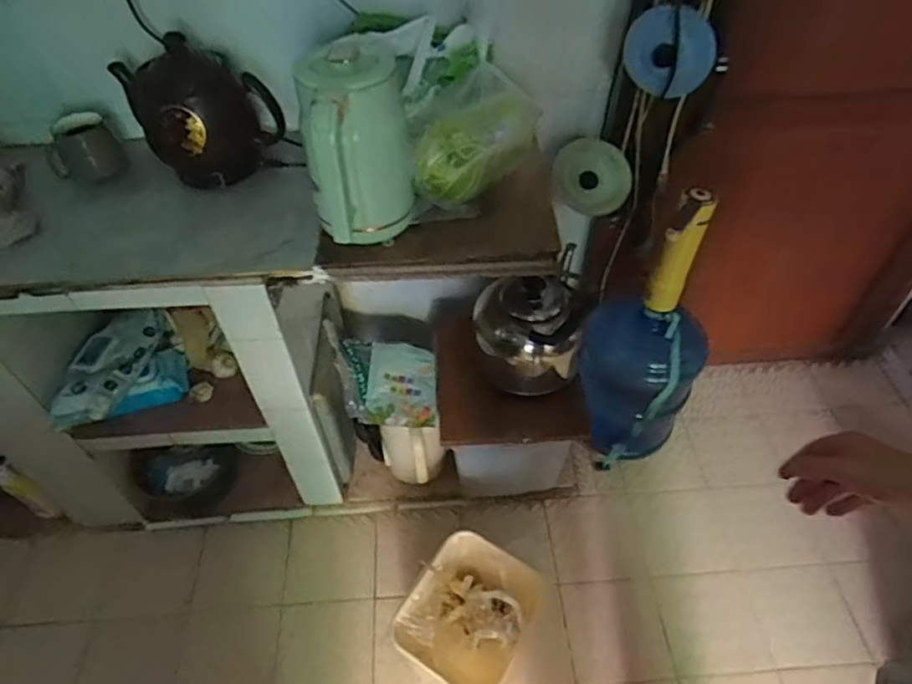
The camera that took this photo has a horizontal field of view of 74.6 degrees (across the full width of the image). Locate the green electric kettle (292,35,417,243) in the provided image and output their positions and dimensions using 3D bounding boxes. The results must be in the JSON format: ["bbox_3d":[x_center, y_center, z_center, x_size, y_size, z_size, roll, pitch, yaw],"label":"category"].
[{"bbox_3d":[-0.133,-0.261,0.829,0.139,0.236,0.162,-9,49,-5],"label":"green electric kettle"}]

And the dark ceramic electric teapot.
[{"bbox_3d":[-0.411,-0.378,0.982,0.196,0.198,0.172,-30,54,-22],"label":"dark ceramic electric teapot"}]

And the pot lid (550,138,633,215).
[{"bbox_3d":[0.257,-0.310,1.137,0.147,0.161,0.032,6,50,8],"label":"pot lid"}]

